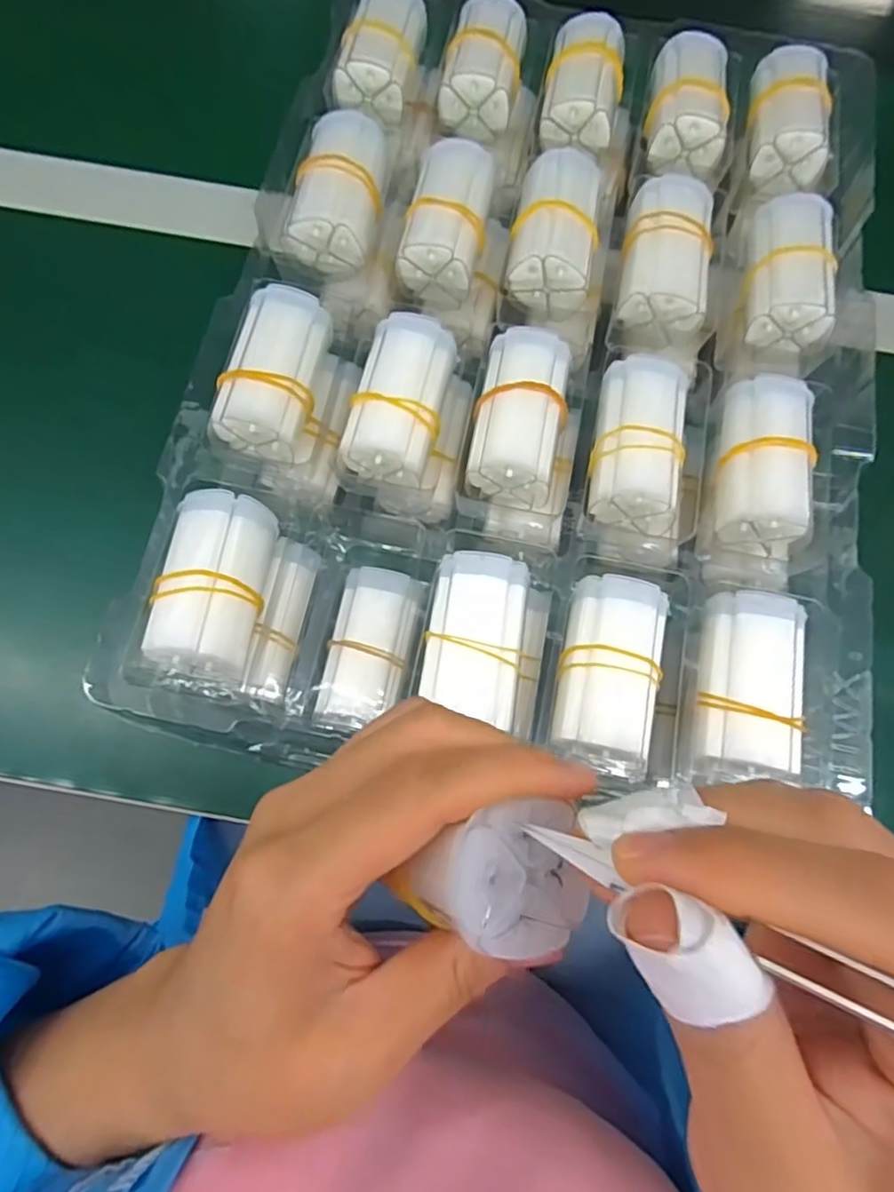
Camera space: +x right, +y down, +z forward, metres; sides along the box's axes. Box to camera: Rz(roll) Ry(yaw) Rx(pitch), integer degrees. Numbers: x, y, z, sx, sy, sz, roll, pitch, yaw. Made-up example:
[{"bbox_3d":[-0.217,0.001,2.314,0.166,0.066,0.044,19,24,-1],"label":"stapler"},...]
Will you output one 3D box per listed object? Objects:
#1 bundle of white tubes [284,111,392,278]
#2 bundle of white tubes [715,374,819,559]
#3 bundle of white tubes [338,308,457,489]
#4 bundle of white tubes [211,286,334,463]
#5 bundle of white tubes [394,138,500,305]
[{"bbox_3d":[-0.049,-0.189,0.302,0.037,0.027,0.069,11,74,1],"label":"bundle of white tubes"},{"bbox_3d":[0.130,-0.053,0.272,0.032,0.034,0.071,11,74,1],"label":"bundle of white tubes"},{"bbox_3d":[-0.019,-0.082,0.272,0.034,0.025,0.069,12,74,1],"label":"bundle of white tubes"},{"bbox_3d":[-0.072,-0.094,0.274,0.035,0.034,0.073,13,74,2],"label":"bundle of white tubes"},{"bbox_3d":[0.001,-0.173,0.299,0.035,0.029,0.068,14,74,2],"label":"bundle of white tubes"}]

